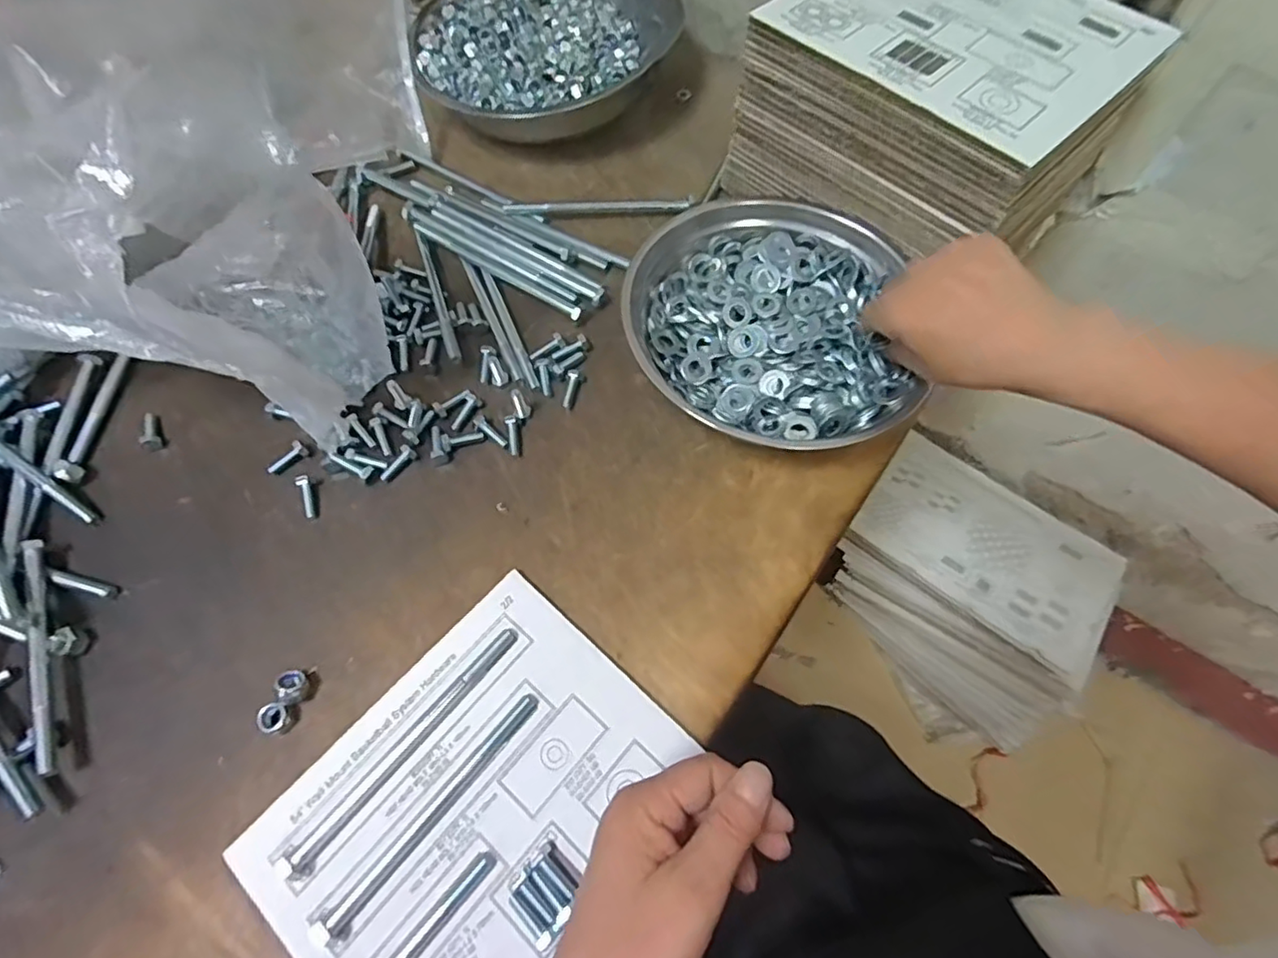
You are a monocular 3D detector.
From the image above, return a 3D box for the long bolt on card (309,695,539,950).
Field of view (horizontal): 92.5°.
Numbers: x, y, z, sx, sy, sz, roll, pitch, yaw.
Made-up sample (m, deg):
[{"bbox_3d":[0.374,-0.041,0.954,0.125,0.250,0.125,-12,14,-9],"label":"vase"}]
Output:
[{"bbox_3d":[-0.115,0.188,0.347,0.013,0.014,0.155,38,72,18],"label":"long bolt on card"}]

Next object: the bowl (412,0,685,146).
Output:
[{"bbox_3d":[-0.095,-0.428,0.605,0.262,0.050,0.205,-35,69,-14],"label":"bowl"}]

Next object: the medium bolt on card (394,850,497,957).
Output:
[{"bbox_3d":[-0.108,0.236,0.322,0.014,0.013,0.085,40,72,18],"label":"medium bolt on card"}]

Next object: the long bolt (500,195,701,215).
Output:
[{"bbox_3d":[-0.034,-0.242,0.545,0.165,0.013,0.015,-4,65,0],"label":"long bolt"}]

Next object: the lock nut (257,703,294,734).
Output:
[{"bbox_3d":[-0.222,0.146,0.373,0.016,0.013,0.016,-1,65,2],"label":"lock nut"}]

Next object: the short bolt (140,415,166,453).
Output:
[{"bbox_3d":[-0.370,-0.035,0.461,0.015,0.014,0.031,-22,66,-8],"label":"short bolt"}]

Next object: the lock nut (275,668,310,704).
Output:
[{"bbox_3d":[-0.213,0.128,0.378,0.013,0.019,0.019,11,66,7],"label":"lock nut"}]

